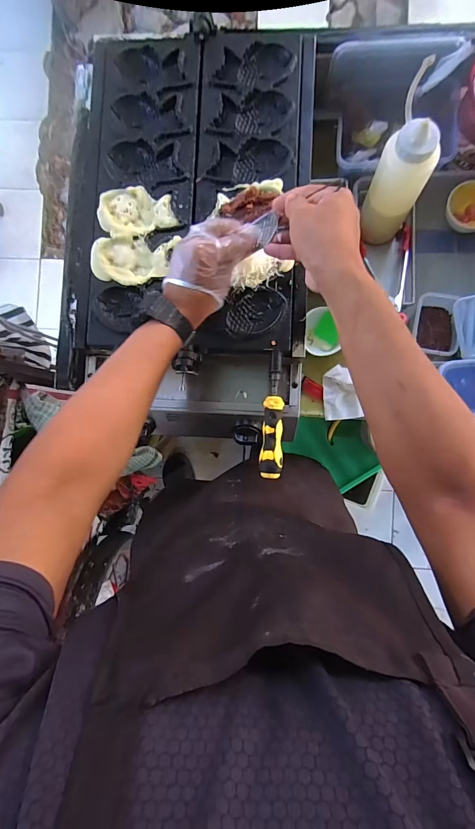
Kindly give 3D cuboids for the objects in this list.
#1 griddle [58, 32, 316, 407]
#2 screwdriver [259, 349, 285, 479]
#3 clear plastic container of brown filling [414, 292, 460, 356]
[{"bbox_3d":[-0.072,-0.311,0.591,0.384,0.109,0.563,6,91,4],"label":"griddle"},{"bbox_3d":[0.055,0.000,0.546,0.034,0.031,0.187,4,87,4],"label":"screwdriver"},{"bbox_3d":[0.356,-0.160,0.657,0.068,0.045,0.107,3,90,4],"label":"clear plastic container of brown filling"}]

